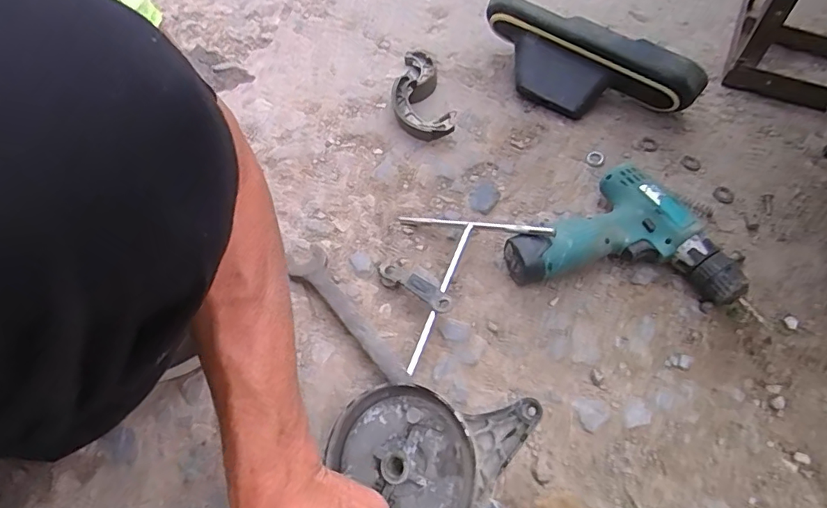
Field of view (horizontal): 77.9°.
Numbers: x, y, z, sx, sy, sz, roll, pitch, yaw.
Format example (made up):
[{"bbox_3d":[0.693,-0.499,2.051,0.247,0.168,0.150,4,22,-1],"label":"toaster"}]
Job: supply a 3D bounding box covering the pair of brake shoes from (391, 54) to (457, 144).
[{"bbox_3d":[0.003,-0.225,0.690,0.073,0.043,0.182,-8,55,-6],"label":"pair of brake shoes"}]

